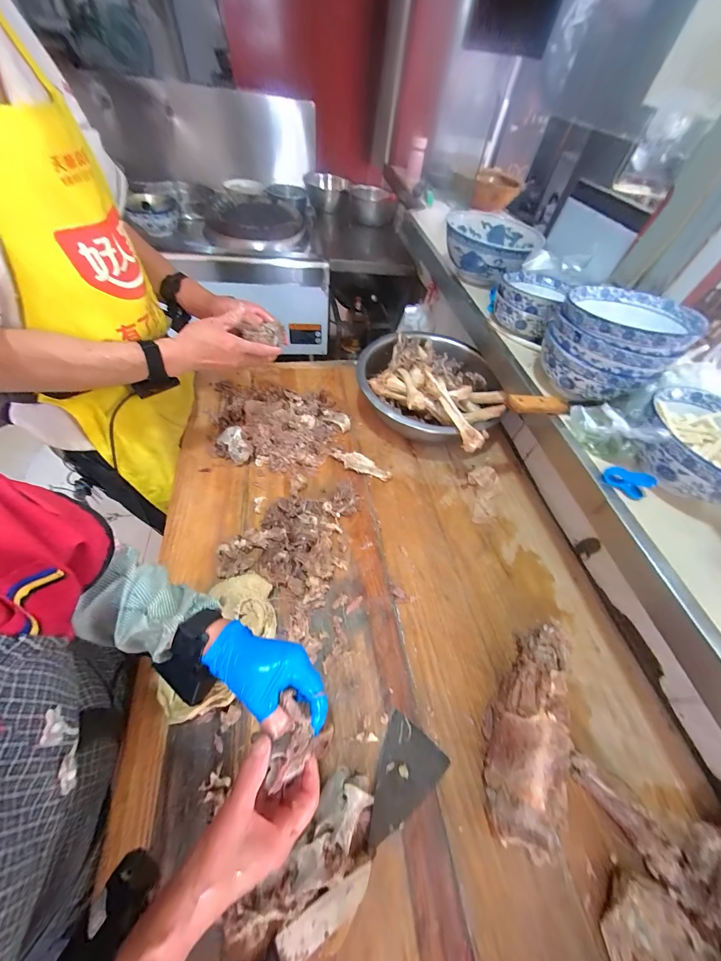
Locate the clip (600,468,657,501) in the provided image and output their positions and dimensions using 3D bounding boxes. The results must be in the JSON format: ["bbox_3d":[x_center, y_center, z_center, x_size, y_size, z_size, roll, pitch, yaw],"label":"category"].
[{"bbox_3d":[0.393,0.000,0.456,0.055,0.033,0.023,35,58,16],"label":"clip"}]

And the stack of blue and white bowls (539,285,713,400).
[{"bbox_3d":[0.422,-0.231,0.535,0.191,0.138,0.180,-36,67,-28],"label":"stack of blue and white bowls"}]

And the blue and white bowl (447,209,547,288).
[{"bbox_3d":[0.335,-0.597,0.814,0.216,0.103,0.249,21,55,7],"label":"blue and white bowl"}]

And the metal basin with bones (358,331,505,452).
[{"bbox_3d":[0.163,-0.218,0.756,0.325,0.154,0.337,4,55,-5],"label":"metal basin with bones"}]

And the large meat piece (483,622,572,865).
[{"bbox_3d":[0.226,0.325,0.413,0.078,0.104,0.241,19,55,6],"label":"large meat piece"}]

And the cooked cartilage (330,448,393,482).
[{"bbox_3d":[0.000,-0.034,0.692,0.145,0.022,0.044,20,56,10],"label":"cooked cartilage"}]

